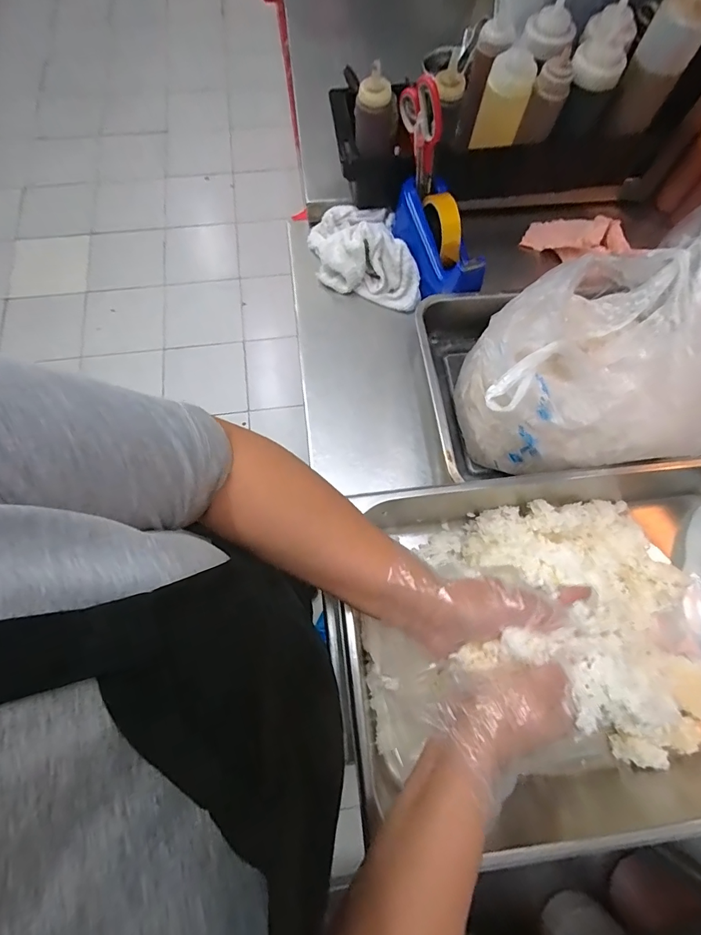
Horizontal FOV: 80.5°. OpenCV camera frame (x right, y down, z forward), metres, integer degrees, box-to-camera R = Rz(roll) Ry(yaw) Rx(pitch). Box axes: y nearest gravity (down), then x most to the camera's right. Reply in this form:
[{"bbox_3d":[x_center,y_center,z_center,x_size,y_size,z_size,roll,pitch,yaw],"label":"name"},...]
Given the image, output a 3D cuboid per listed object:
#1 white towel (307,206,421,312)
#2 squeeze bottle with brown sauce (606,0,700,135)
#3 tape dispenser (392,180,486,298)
[{"bbox_3d":[0.018,-0.334,0.648,0.139,0.070,0.186,-13,72,-7],"label":"white towel"},{"bbox_3d":[0.411,-0.541,0.546,0.065,0.162,0.053,31,72,9],"label":"squeeze bottle with brown sauce"},{"bbox_3d":[0.126,-0.333,0.610,0.068,0.084,0.190,-16,72,-8],"label":"tape dispenser"}]

